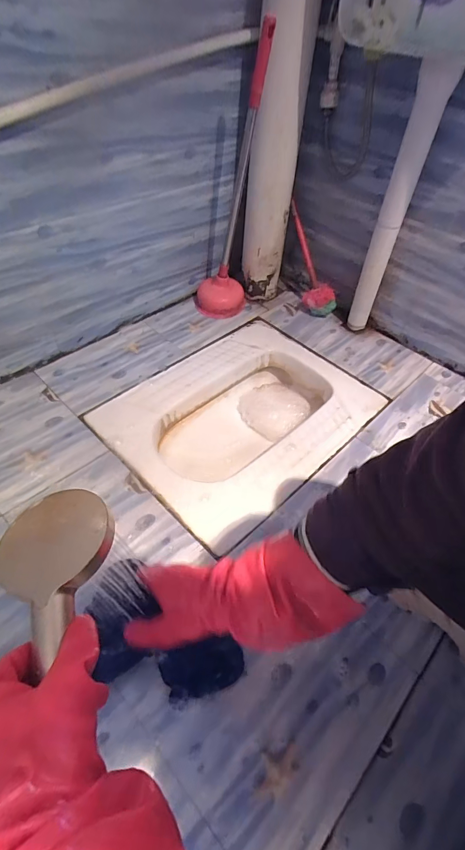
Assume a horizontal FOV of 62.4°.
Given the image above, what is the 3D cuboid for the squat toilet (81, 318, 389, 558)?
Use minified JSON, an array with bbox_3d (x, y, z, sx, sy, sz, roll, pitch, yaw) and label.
[{"bbox_3d":[0.023,-0.006,0.880,0.540,0.121,0.415,-36,60,-29],"label":"squat toilet"}]

